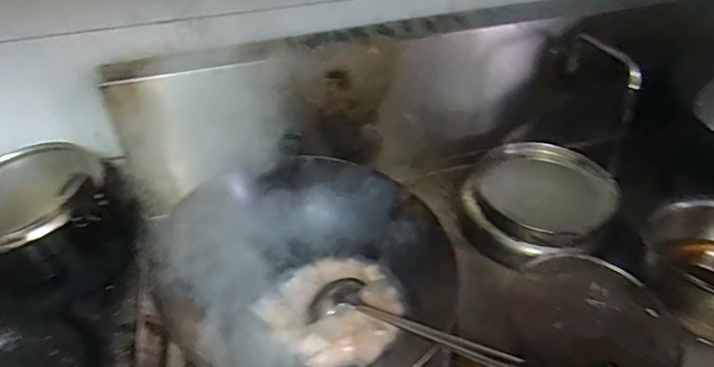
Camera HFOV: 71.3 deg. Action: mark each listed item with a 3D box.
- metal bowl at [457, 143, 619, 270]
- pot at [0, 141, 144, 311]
[{"bbox_3d":[0.404,0.040,1.164,0.331,0.140,0.314,-3,35,2],"label":"metal bowl"},{"bbox_3d":[-0.607,0.080,0.969,0.335,0.232,0.280,26,45,35],"label":"pot"}]

